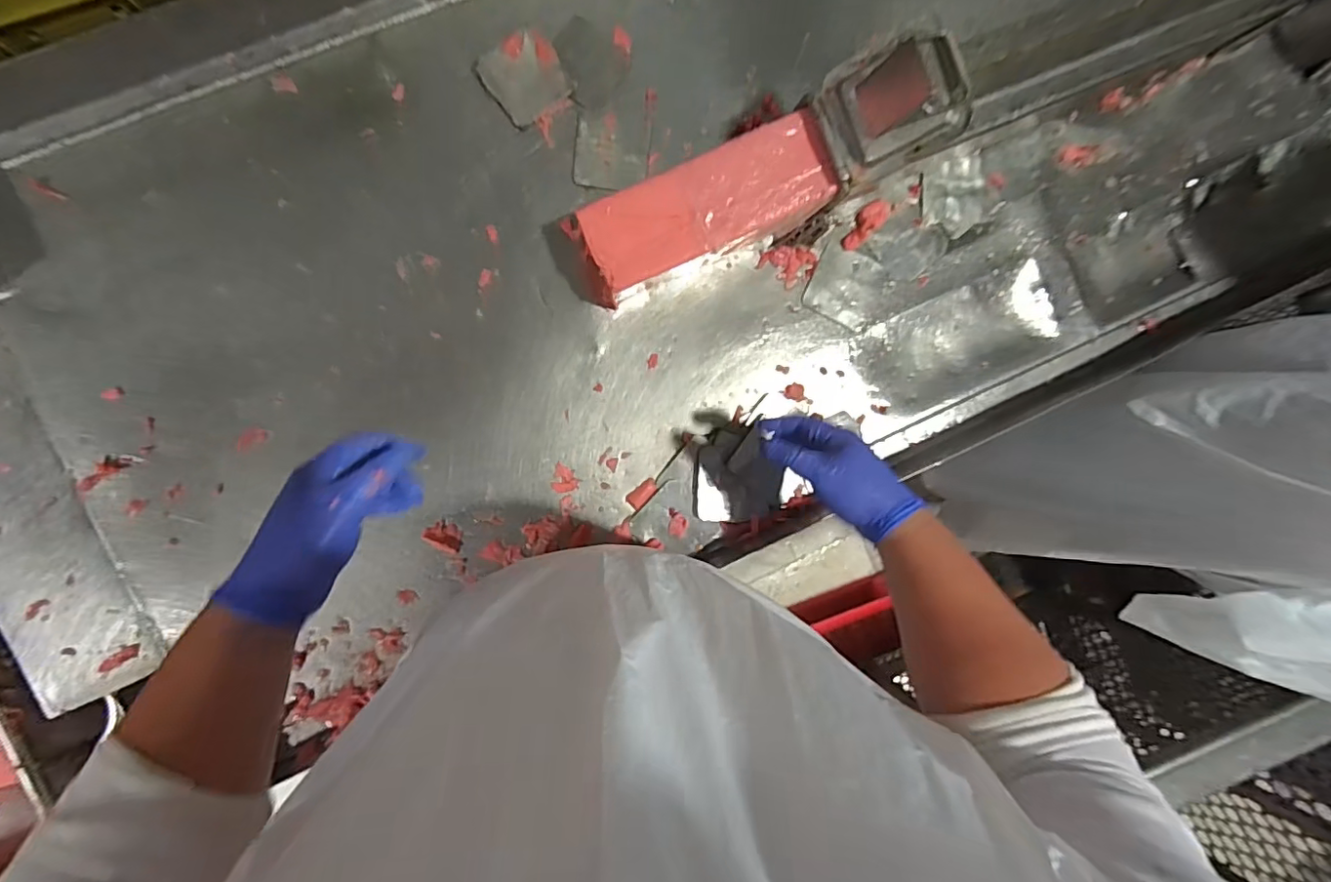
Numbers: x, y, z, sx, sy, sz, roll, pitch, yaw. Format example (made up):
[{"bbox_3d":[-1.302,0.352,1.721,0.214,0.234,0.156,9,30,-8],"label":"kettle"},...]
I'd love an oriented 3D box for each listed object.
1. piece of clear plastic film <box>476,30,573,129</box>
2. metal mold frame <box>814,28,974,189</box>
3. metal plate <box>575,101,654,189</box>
[{"bbox_3d":[-0.153,-0.403,0.635,0.083,0.009,0.079,-39,96,-3],"label":"piece of clear plastic film"},{"bbox_3d":[0.205,-0.307,0.525,0.122,0.050,0.108,-21,96,34],"label":"metal mold frame"},{"bbox_3d":[-0.060,-0.341,0.659,0.082,0.006,0.100,4,92,-6],"label":"metal plate"}]

